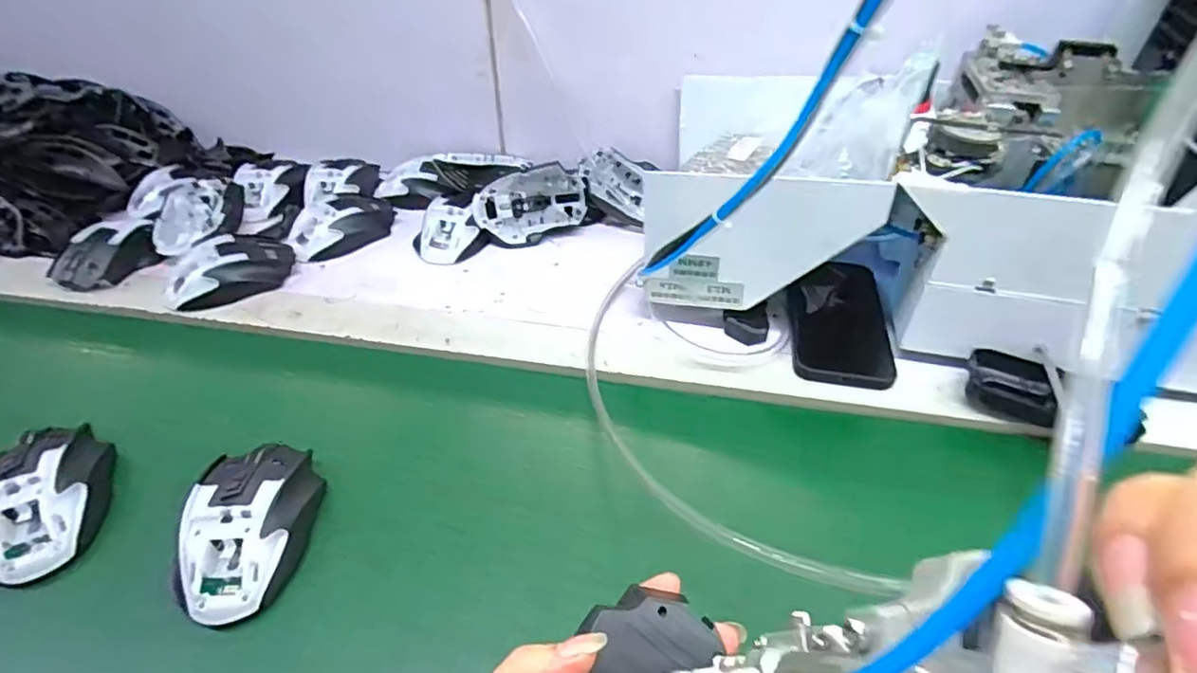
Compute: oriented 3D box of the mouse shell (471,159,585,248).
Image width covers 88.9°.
[{"bbox_3d":[-0.069,-0.137,0.636,0.115,0.071,0.031,-20,15,-10],"label":"mouse shell"}]

